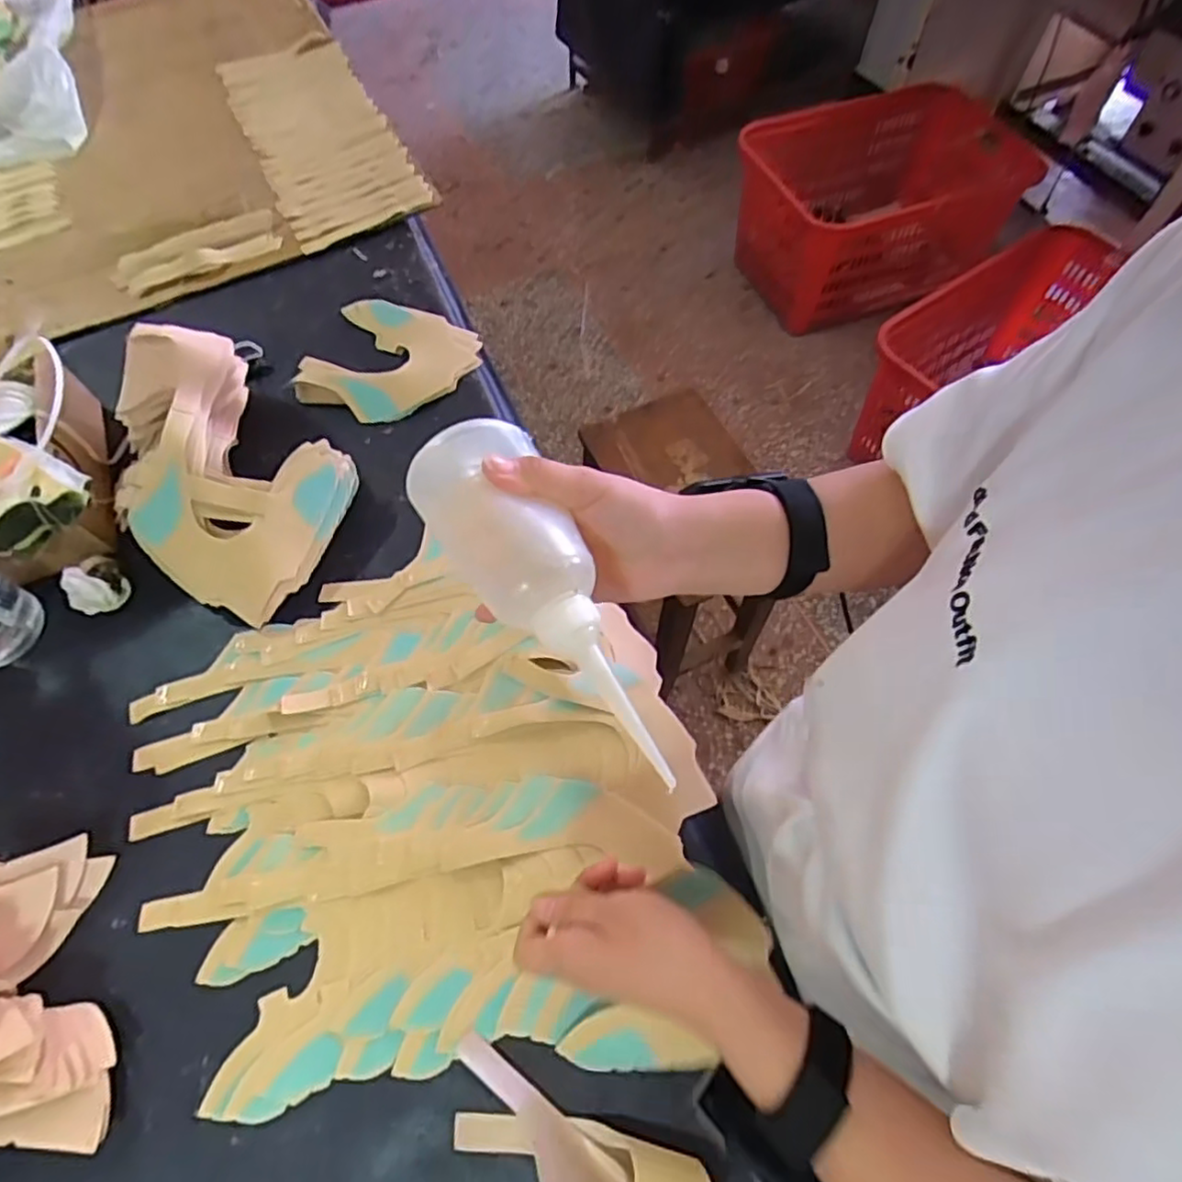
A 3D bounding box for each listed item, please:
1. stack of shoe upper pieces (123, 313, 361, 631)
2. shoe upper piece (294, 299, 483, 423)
[{"bbox_3d":[-0.344,-0.122,0.602,0.269,0.121,0.187,41,70,19],"label":"stack of shoe upper pieces"},{"bbox_3d":[-0.223,-0.255,0.731,0.170,0.017,0.170,1,64,-2],"label":"shoe upper piece"}]

